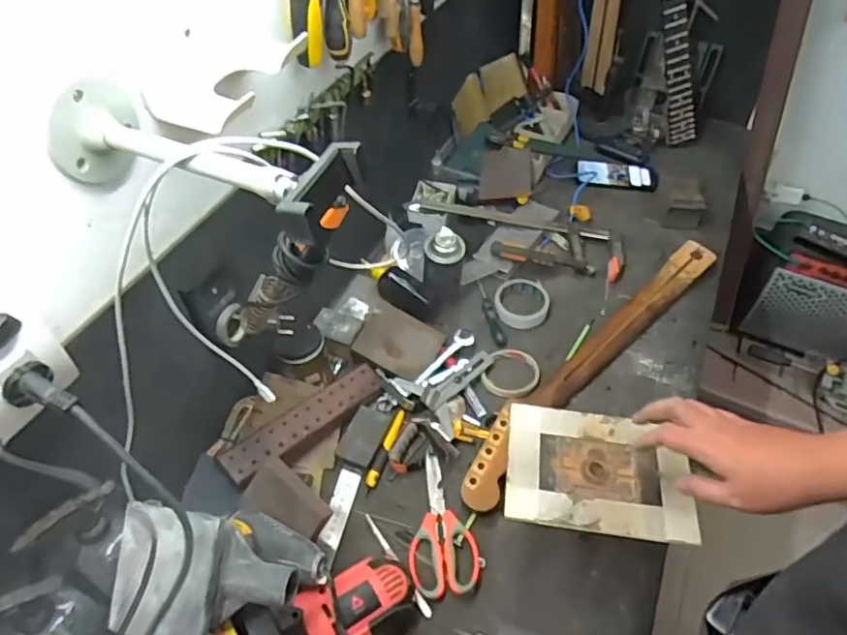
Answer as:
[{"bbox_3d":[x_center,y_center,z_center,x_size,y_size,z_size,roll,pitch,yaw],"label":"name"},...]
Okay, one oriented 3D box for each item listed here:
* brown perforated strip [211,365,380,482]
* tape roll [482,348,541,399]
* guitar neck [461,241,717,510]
[{"bbox_3d":[-0.159,0.137,0.790,0.244,0.013,0.049,-31,66,-35],"label":"brown perforated strip"},{"bbox_3d":[0.136,0.085,0.883,0.081,0.019,0.096,16,51,14],"label":"tape roll"},{"bbox_3d":[0.267,0.054,0.887,0.072,0.034,0.623,36,58,27],"label":"guitar neck"}]

